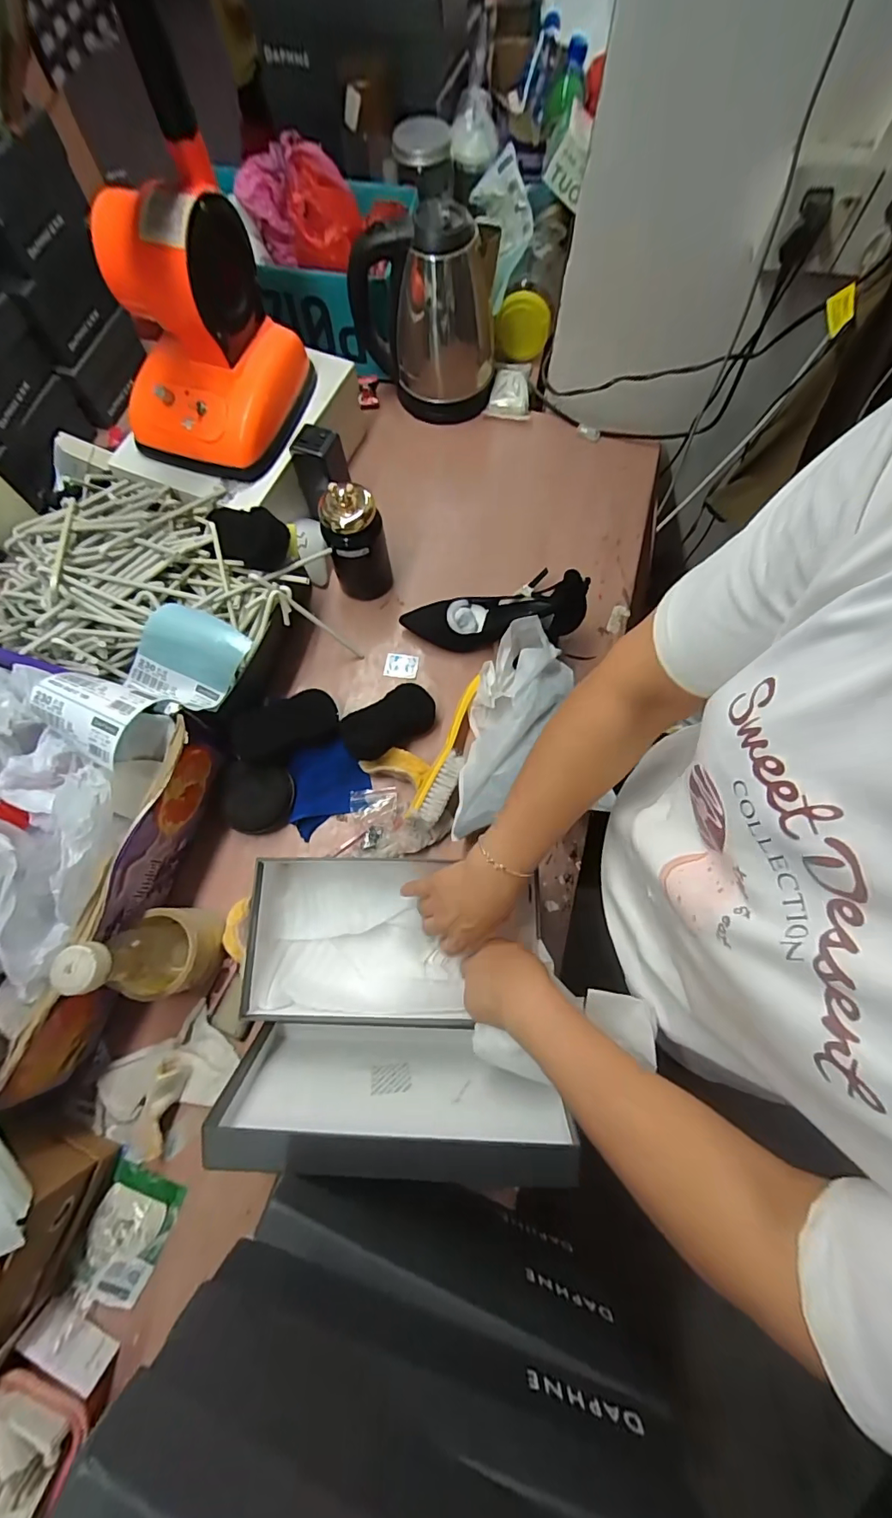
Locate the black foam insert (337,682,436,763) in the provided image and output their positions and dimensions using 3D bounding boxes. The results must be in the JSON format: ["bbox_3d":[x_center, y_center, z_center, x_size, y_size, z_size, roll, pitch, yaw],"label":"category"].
[{"bbox_3d":[-0.073,-0.046,0.646,0.123,0.030,0.064,-35,76,-10],"label":"black foam insert"}]

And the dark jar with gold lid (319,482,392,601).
[{"bbox_3d":[-0.115,-0.282,0.657,0.077,0.160,0.063,-15,74,-4],"label":"dark jar with gold lid"}]

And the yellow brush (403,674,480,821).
[{"bbox_3d":[0.010,-0.013,0.631,0.043,0.041,0.203,22,75,7],"label":"yellow brush"}]

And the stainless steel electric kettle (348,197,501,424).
[{"bbox_3d":[-0.031,-0.665,0.751,0.214,0.220,0.162,0,73,0],"label":"stainless steel electric kettle"}]

